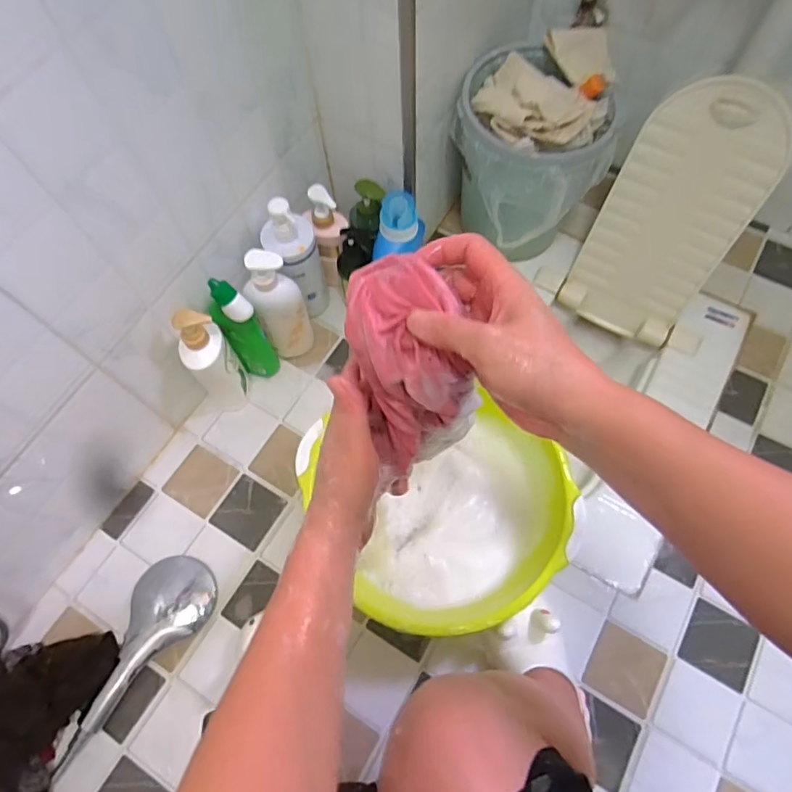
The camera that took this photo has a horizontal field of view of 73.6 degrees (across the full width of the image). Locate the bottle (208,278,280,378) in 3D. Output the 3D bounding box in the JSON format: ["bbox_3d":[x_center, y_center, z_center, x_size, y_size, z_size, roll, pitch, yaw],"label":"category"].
[{"bbox_3d":[-0.241,-0.100,0.843,0.057,0.227,0.056,-36,71,-12],"label":"bottle"}]

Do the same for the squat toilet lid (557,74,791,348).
[{"bbox_3d":[0.450,-0.288,0.878,0.206,0.414,0.024,29,43,13],"label":"squat toilet lid"}]

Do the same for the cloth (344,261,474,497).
[{"bbox_3d":[0.011,-0.004,0.391,0.083,0.199,0.058,-9,47,-2],"label":"cloth"}]

